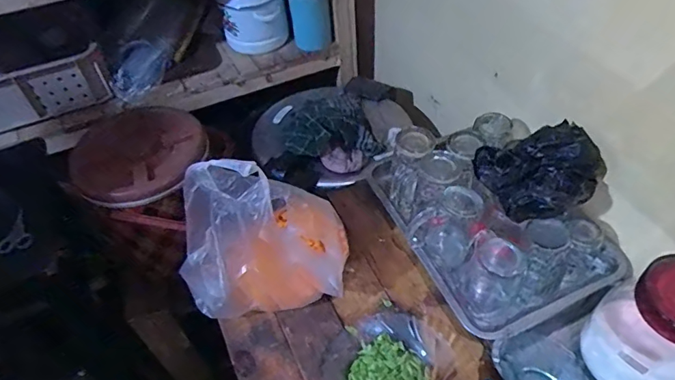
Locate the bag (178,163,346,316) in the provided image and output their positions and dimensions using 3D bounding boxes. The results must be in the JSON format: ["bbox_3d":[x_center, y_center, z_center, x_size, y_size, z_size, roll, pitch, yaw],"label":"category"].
[{"bbox_3d":[-0.110,0.065,0.681,0.237,0.205,0.129,-9,50,-5],"label":"bag"}]

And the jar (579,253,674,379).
[{"bbox_3d":[0.388,0.175,0.574,0.098,0.186,0.126,-30,55,-21],"label":"jar"}]

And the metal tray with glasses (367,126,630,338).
[{"bbox_3d":[0.230,0.035,0.776,0.247,0.137,0.373,-23,53,-16],"label":"metal tray with glasses"}]

